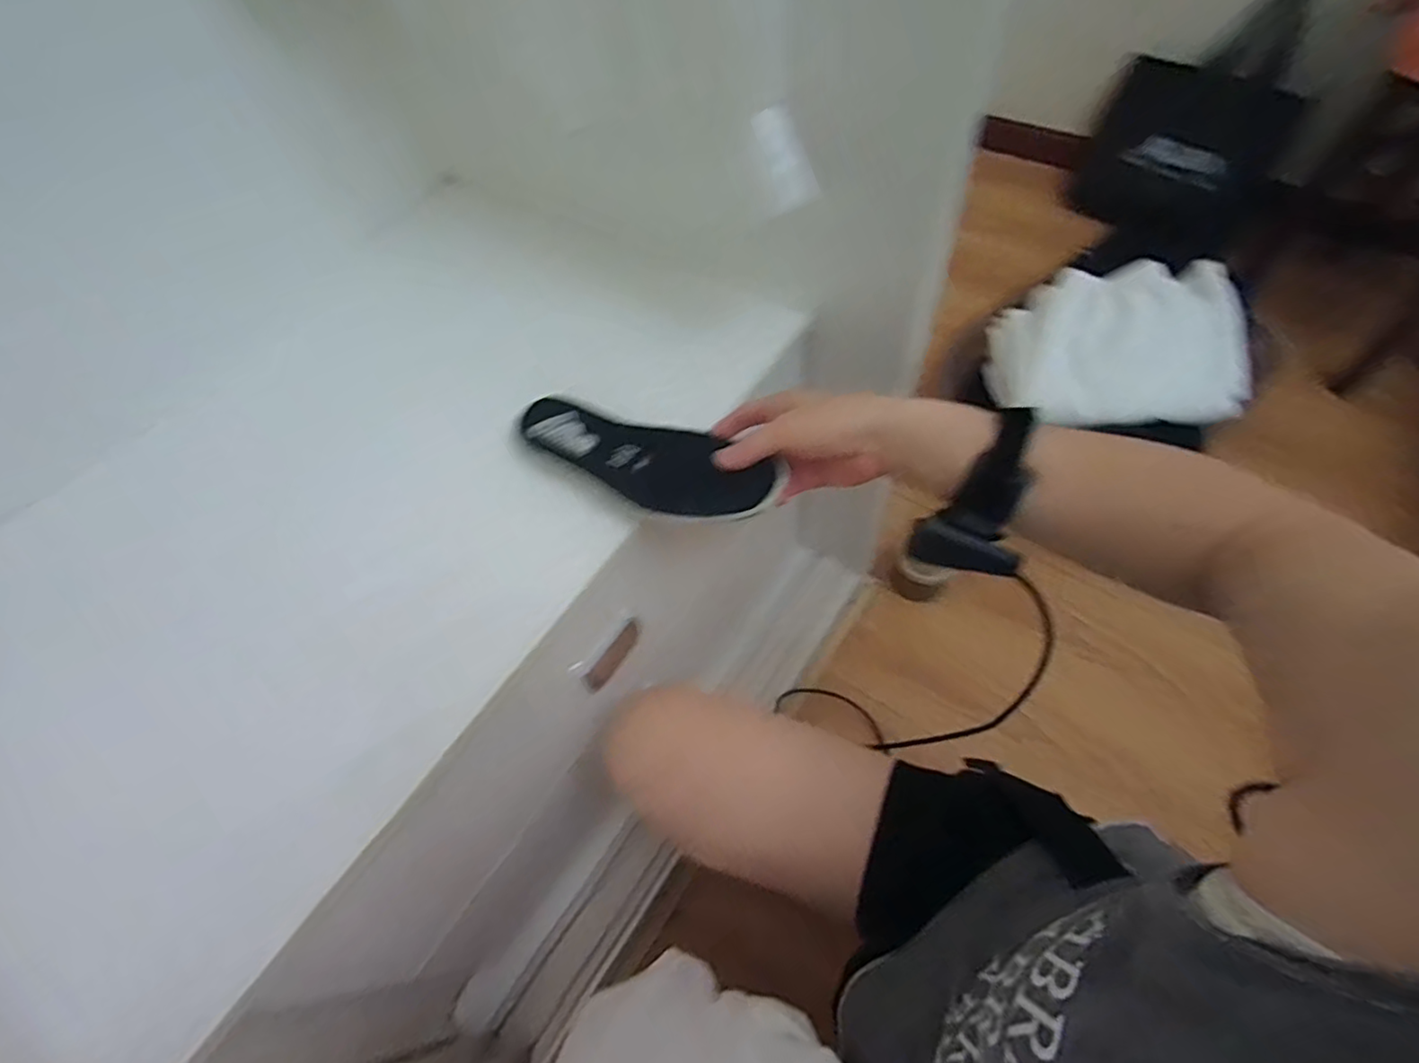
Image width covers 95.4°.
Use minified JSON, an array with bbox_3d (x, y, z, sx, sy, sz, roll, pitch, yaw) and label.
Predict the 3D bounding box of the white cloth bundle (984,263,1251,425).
[{"bbox_3d":[0.607,-0.283,0.978,0.331,0.058,0.263,0,79,20],"label":"white cloth bundle"}]

